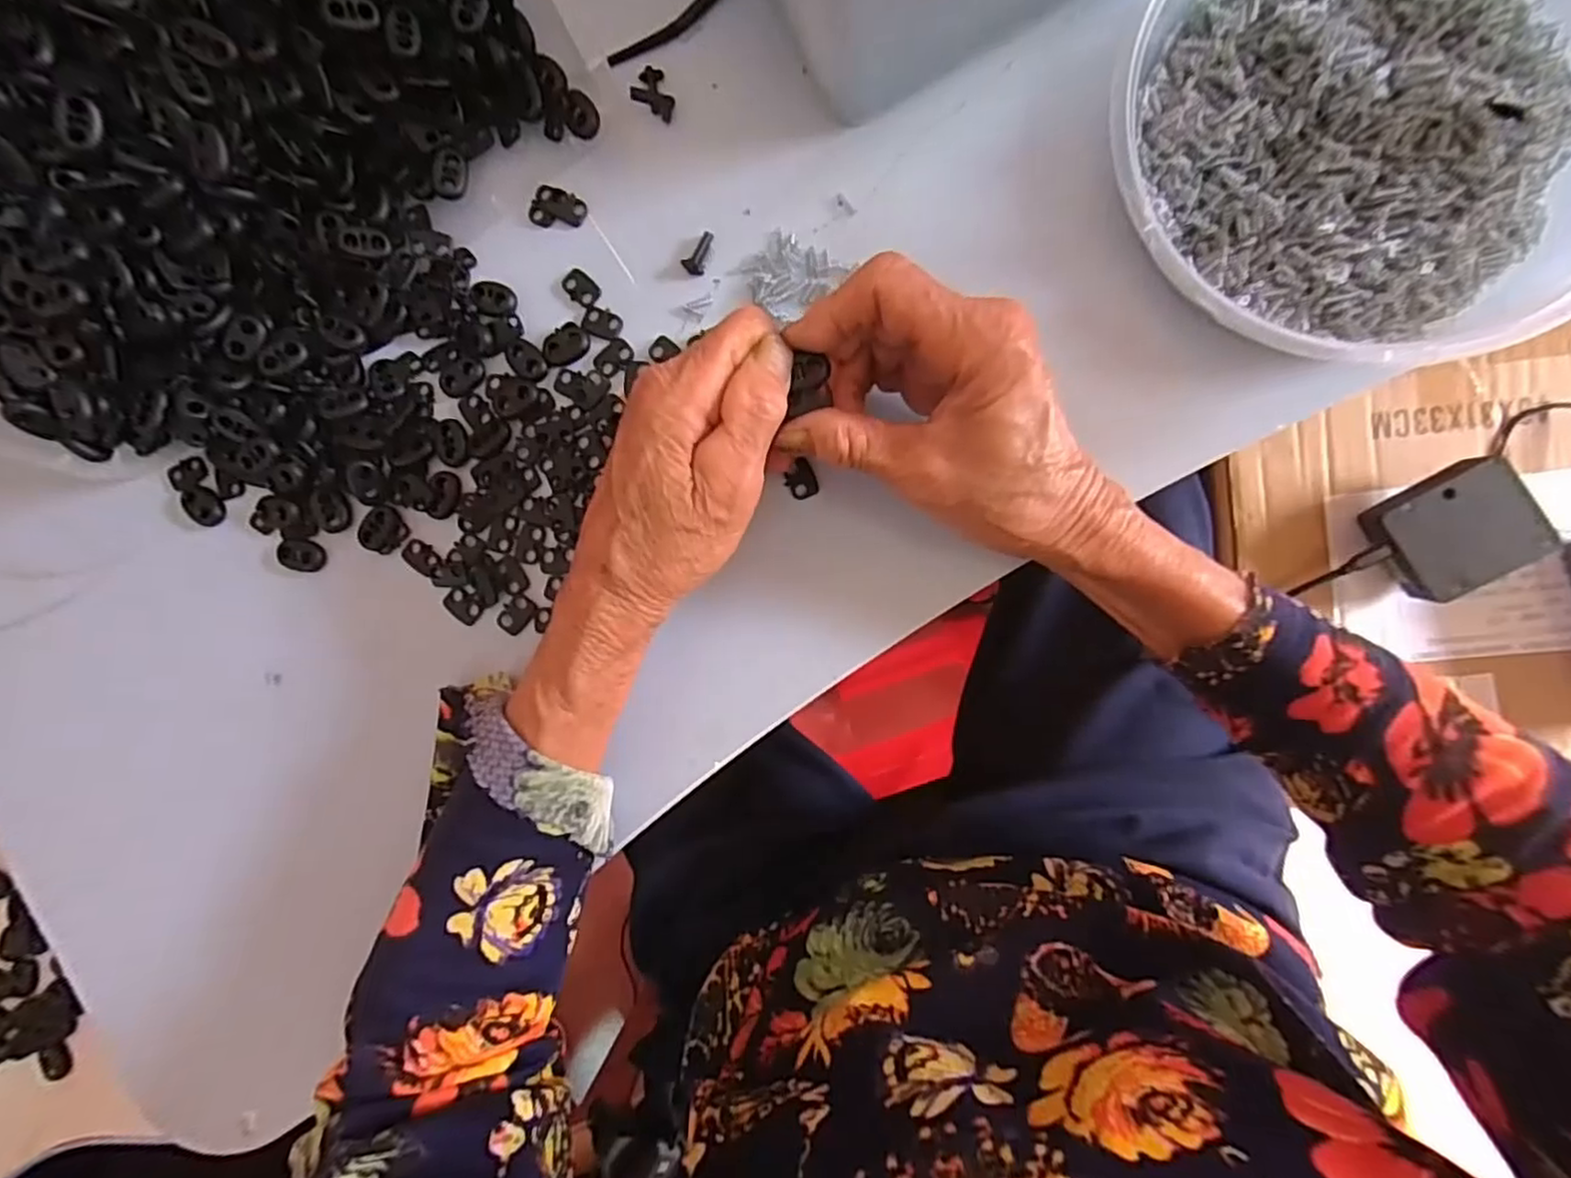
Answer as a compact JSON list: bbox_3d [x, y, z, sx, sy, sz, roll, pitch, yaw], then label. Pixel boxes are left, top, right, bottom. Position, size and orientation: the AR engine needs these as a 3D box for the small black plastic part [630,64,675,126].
[{"bbox_3d":[-0.057,-0.224,0.305,0.020,0.004,0.018,32,93,3],"label":"small black plastic part"}]

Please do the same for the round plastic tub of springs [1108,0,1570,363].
[{"bbox_3d":[0.223,-0.183,0.254,0.186,0.058,0.207,33,93,3],"label":"round plastic tub of springs"}]

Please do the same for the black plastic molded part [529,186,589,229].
[{"bbox_3d":[-0.105,-0.174,0.312,0.026,0.004,0.017,22,92,3],"label":"black plastic molded part"}]

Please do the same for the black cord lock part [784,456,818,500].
[{"bbox_3d":[0.007,-0.048,0.300,0.013,0.004,0.016,-24,89,4],"label":"black cord lock part"}]

